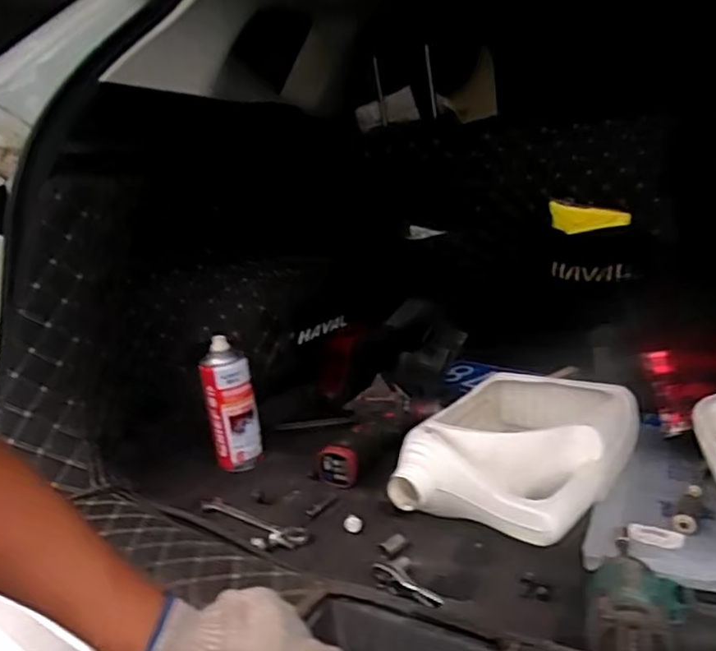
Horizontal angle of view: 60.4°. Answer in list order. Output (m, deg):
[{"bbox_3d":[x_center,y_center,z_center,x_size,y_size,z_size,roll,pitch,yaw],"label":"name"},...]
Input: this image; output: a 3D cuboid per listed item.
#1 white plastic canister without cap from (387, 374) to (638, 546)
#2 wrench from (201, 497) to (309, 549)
[{"bbox_3d":[0.188,0.142,0.721,0.231,0.077,0.305,1,12,29],"label":"white plastic canister without cap"},{"bbox_3d":[-0.125,0.225,0.711,0.159,0.011,0.035,4,13,40],"label":"wrench"}]

